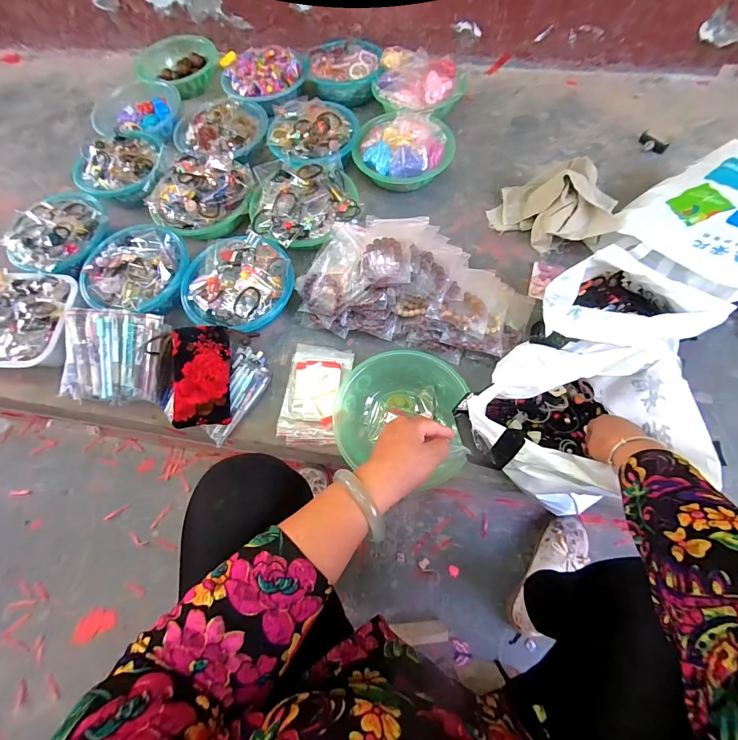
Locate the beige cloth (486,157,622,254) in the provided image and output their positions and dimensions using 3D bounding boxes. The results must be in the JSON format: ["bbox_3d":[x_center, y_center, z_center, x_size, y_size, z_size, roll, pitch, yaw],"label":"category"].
[{"bbox_3d":[0.411,-0.365,0.764,0.245,0.102,0.186,32,72,15],"label":"beige cloth"}]

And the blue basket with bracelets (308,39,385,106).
[{"bbox_3d":[-0.062,-0.832,0.971,0.212,0.067,0.207,-1,67,2],"label":"blue basket with bracelets"}]

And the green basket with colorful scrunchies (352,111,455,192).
[{"bbox_3d":[0.081,-0.532,0.848,0.220,0.103,0.215,-1,67,2],"label":"green basket with colorful scrunchies"}]

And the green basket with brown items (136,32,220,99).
[{"bbox_3d":[-0.556,-0.898,1.034,0.241,0.067,0.222,-1,67,2],"label":"green basket with brown items"}]

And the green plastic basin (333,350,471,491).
[{"bbox_3d":[0.056,0.077,0.623,0.219,0.067,0.213,-1,67,2],"label":"green plastic basin"}]

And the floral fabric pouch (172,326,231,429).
[{"bbox_3d":[-0.294,0.010,0.617,0.091,0.024,0.171,-2,85,-17],"label":"floral fabric pouch"}]

